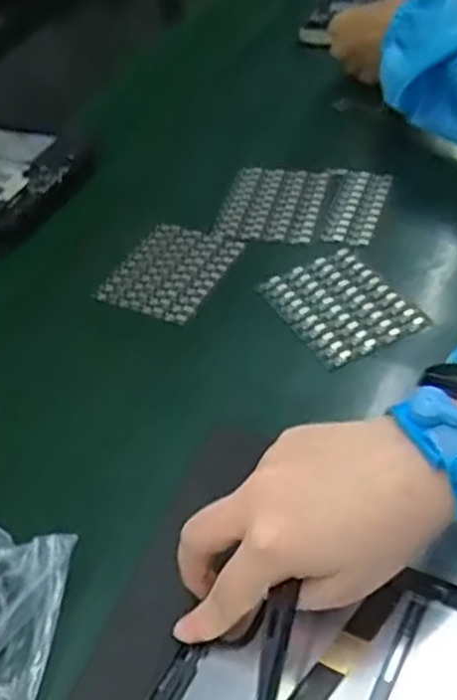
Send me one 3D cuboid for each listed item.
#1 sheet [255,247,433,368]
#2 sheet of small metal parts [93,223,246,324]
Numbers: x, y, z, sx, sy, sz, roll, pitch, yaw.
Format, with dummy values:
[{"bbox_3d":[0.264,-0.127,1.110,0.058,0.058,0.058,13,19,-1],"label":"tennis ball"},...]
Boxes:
[{"bbox_3d":[0.078,-0.034,0.525,0.077,0.009,0.100,-25,45,-16],"label":"sheet"},{"bbox_3d":[-0.043,-0.063,0.565,0.077,0.005,0.098,18,49,27],"label":"sheet of small metal parts"}]

